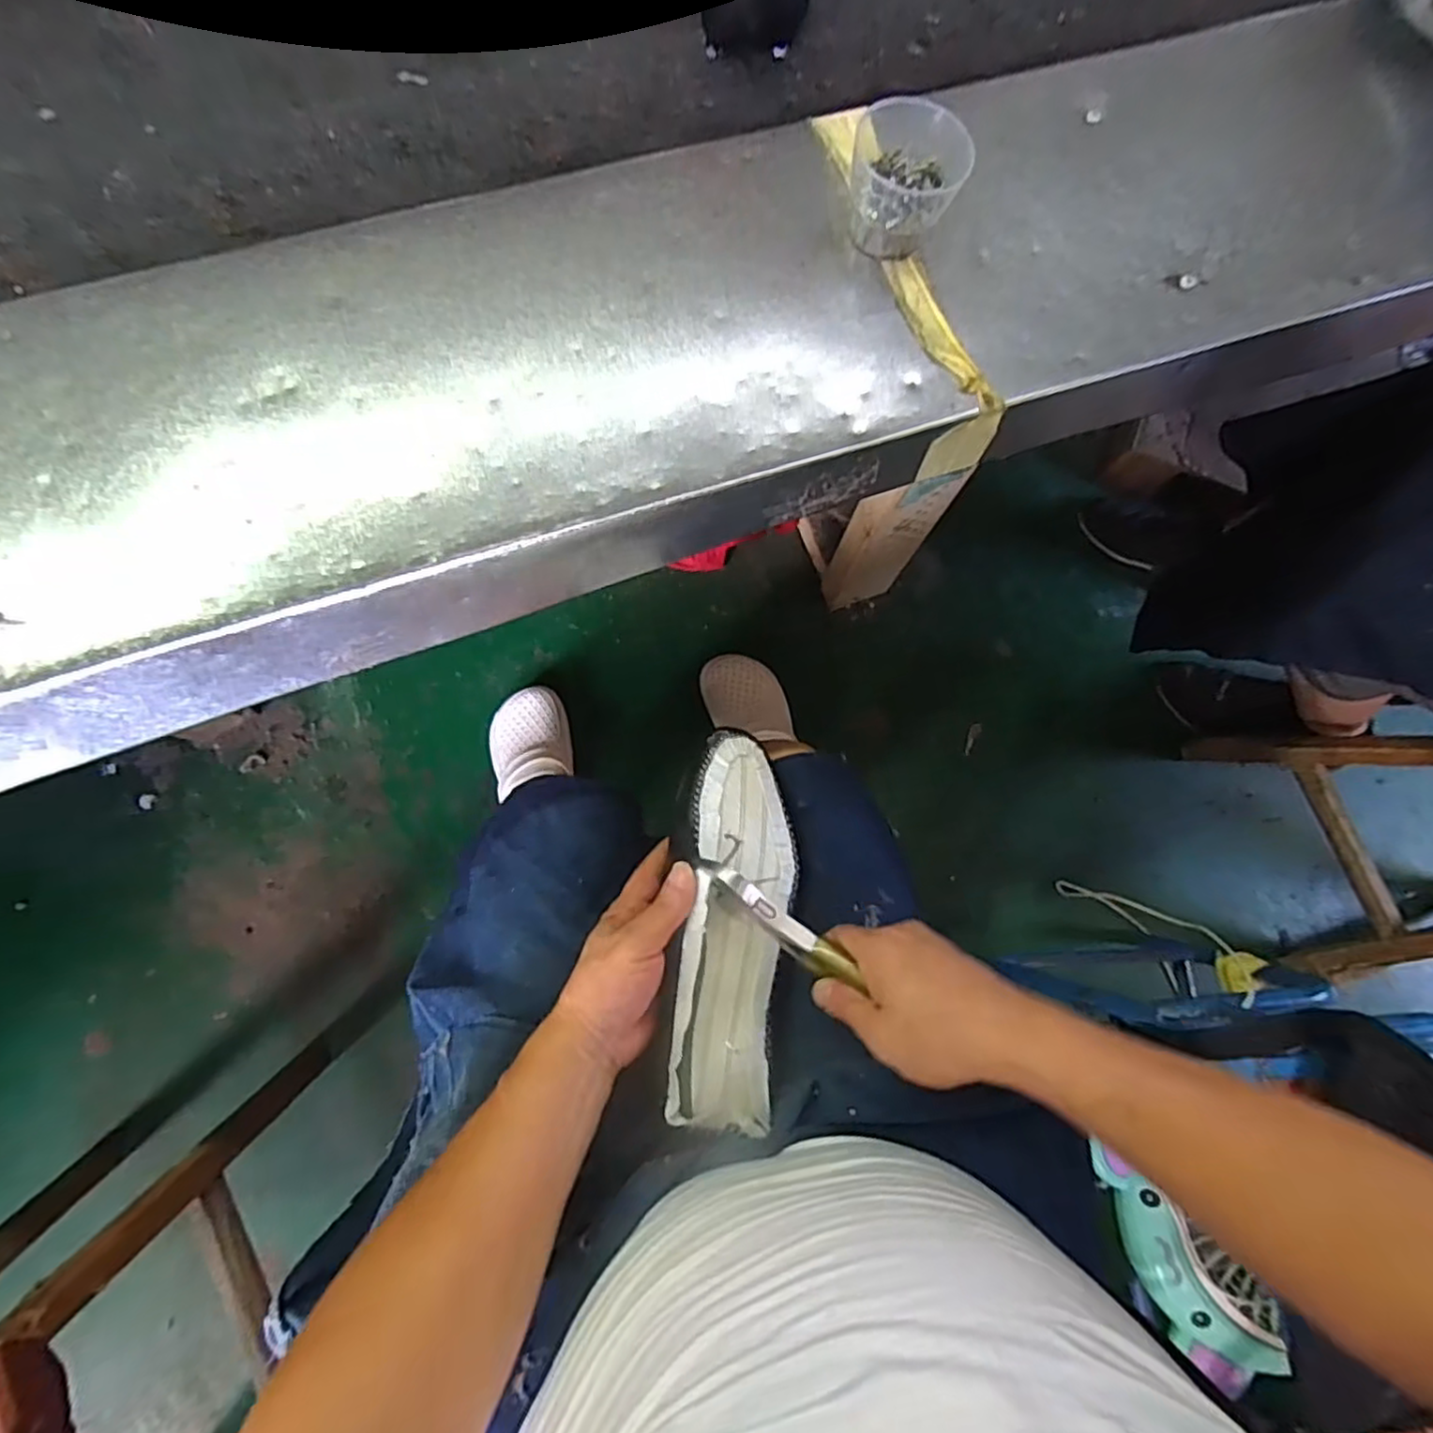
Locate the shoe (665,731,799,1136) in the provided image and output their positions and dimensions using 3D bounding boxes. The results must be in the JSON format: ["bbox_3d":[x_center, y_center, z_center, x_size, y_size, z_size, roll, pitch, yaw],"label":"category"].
[{"bbox_3d":[0.014,0.131,0.457,0.072,0.042,0.249,5,71,1],"label":"shoe"}]

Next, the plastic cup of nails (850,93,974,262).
[{"bbox_3d":[0.105,-0.301,0.390,0.061,0.054,0.059,0,78,-2],"label":"plastic cup of nails"}]

